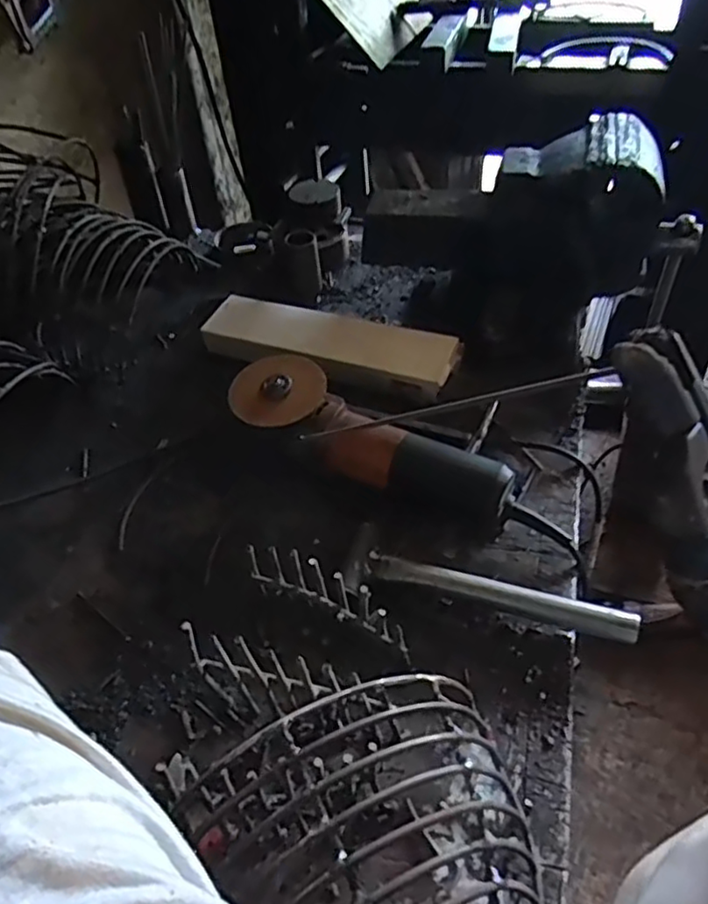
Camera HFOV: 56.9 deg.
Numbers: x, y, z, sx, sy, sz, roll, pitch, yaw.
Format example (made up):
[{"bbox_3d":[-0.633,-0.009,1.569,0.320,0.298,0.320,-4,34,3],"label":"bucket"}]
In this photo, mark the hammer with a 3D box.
[{"bbox_3d":[0.109,0.118,0.545,0.234,0.029,0.052,13,49,16],"label":"hammer"}]

